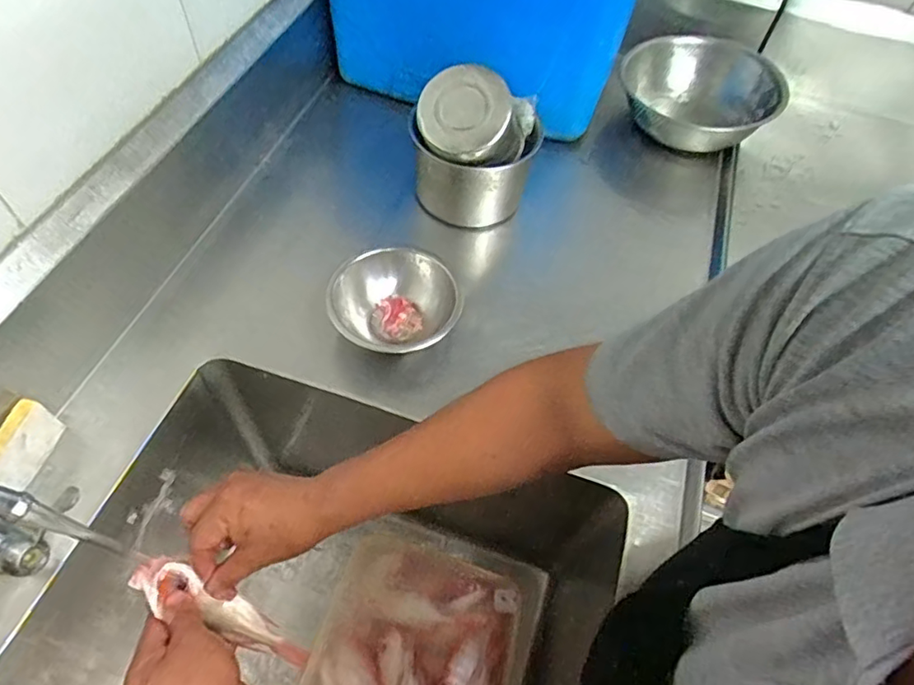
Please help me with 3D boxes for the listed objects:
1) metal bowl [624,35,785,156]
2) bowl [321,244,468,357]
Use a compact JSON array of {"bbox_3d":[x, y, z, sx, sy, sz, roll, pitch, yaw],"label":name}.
[{"bbox_3d":[0.395,-0.406,0.957,0.249,0.101,0.269,36,61,18],"label":"metal bowl"},{"bbox_3d":[-0.072,-0.038,0.695,0.159,0.075,0.134,-17,60,-15],"label":"bowl"}]

